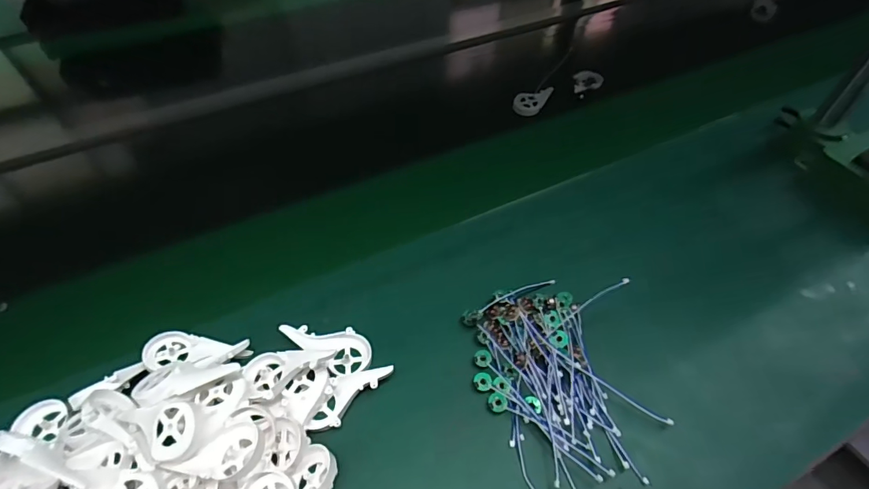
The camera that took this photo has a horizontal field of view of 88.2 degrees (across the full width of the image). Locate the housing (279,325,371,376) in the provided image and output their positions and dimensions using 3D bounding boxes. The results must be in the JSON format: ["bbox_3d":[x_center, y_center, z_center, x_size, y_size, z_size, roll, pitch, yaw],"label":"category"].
[{"bbox_3d":[-0.105,0.099,0.455,0.090,0.020,0.045,28,57,21],"label":"housing"}]

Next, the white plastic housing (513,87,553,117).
[{"bbox_3d":[0.165,-0.244,0.753,0.044,0.020,0.078,24,55,18],"label":"white plastic housing"}]

